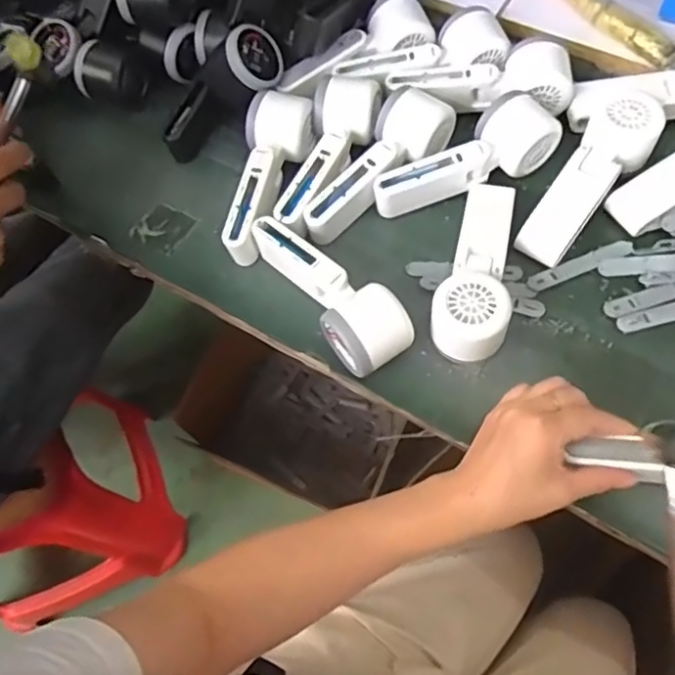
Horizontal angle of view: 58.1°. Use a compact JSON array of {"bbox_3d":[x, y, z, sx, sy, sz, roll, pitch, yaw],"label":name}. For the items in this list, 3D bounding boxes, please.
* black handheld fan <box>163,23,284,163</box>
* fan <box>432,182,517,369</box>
[{"bbox_3d":[-0.111,-0.234,0.587,0.134,0.056,0.066,-41,64,20],"label":"black handheld fan"},{"bbox_3d":[0.113,-0.061,0.492,0.054,0.049,0.169,10,67,10],"label":"fan"}]

